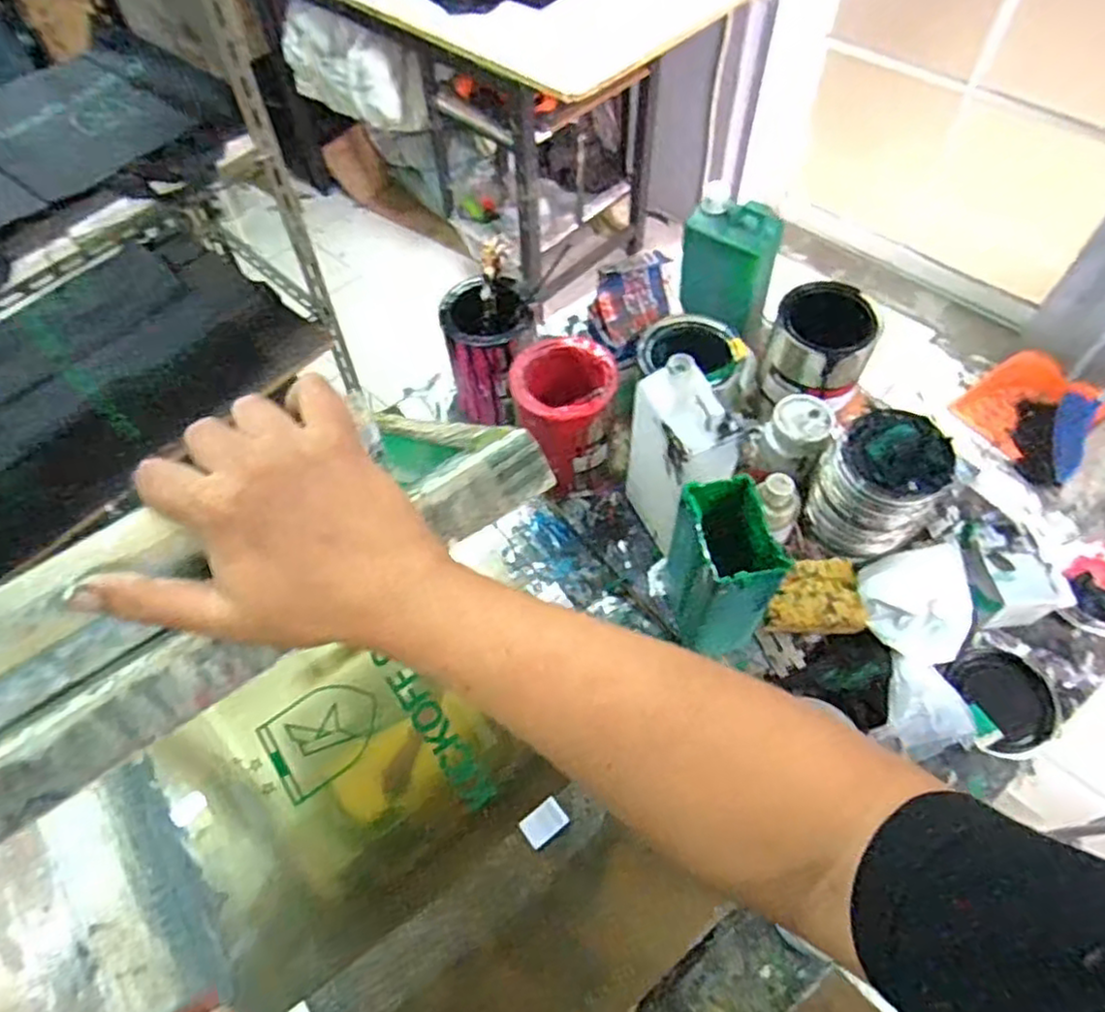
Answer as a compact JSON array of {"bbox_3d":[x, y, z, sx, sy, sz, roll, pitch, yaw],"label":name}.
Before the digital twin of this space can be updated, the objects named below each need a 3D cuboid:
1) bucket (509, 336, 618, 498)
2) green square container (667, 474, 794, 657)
[{"bbox_3d":[0.014,-0.093,0.759,0.102,0.151,0.102,-1,58,2],"label":"bucket"},{"bbox_3d":[0.151,0.069,0.633,0.076,0.190,0.106,-11,59,-4],"label":"green square container"}]

